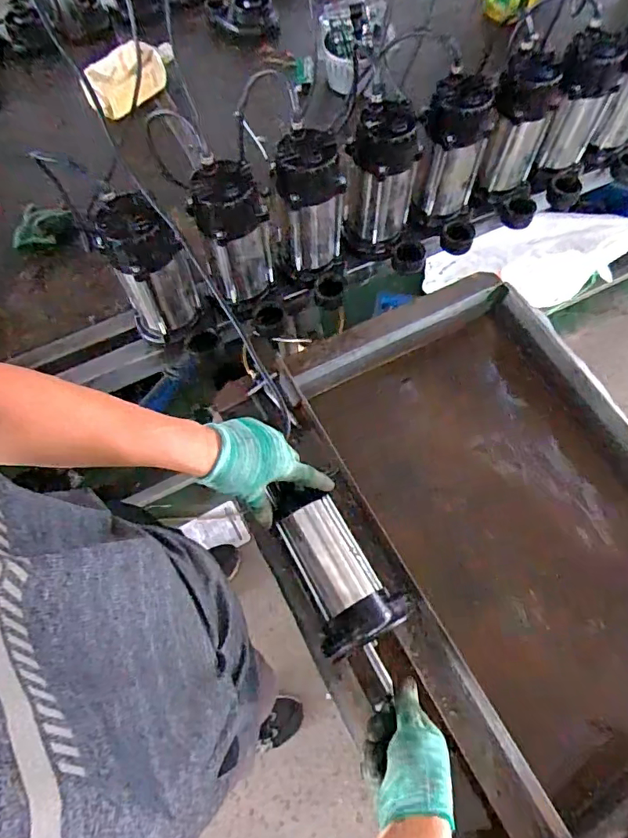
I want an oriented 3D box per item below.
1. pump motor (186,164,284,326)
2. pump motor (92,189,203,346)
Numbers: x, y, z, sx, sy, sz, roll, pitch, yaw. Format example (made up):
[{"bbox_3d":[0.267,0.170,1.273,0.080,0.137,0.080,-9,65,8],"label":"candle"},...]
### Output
[{"bbox_3d":[-0.113,-0.247,0.788,0.099,0.244,0.108,-23,67,-10],"label":"pump motor"},{"bbox_3d":[-0.238,-0.214,0.754,0.102,0.203,0.083,-29,68,-13],"label":"pump motor"}]

